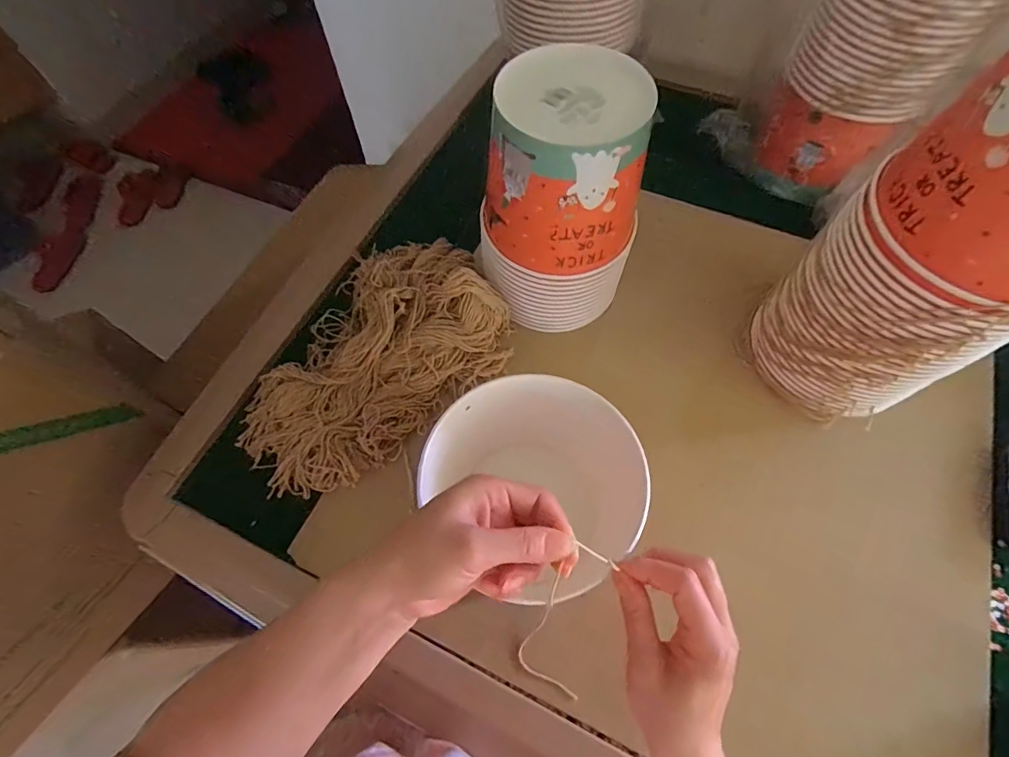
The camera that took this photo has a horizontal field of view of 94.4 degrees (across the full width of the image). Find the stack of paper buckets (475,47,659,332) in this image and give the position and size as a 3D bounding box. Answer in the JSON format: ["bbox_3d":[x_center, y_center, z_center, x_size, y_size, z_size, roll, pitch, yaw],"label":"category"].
[{"bbox_3d":[0.053,-0.165,0.438,0.126,0.196,0.126,-34,69,-15],"label":"stack of paper buckets"}]

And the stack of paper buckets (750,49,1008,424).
[{"bbox_3d":[0.349,-0.096,0.361,0.137,0.314,0.147,-21,66,-10],"label":"stack of paper buckets"}]

